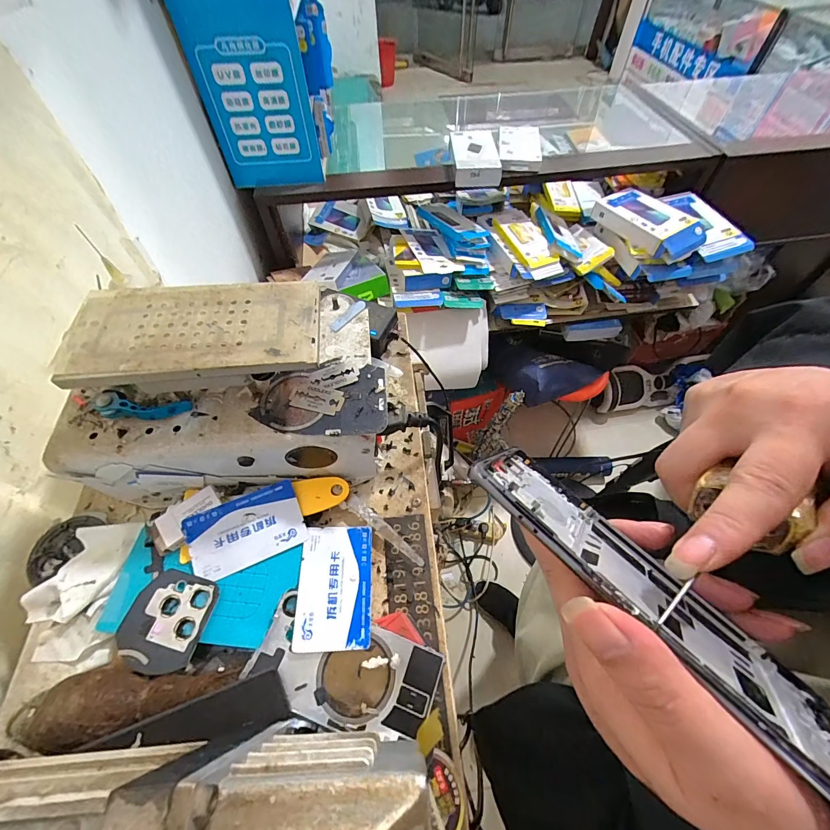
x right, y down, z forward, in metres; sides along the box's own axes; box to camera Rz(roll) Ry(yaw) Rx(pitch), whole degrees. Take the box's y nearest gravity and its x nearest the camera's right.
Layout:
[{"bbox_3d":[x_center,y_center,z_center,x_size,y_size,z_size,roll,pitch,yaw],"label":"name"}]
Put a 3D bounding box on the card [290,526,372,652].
[{"bbox_3d":[-0.061,0.128,0.282,0.053,0.004,0.085,4,56,-10],"label":"card"}]

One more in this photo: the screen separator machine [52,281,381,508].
[{"bbox_3d":[-0.148,-0.017,0.300,0.236,0.126,0.114,-6,57,-3],"label":"screen separator machine"}]

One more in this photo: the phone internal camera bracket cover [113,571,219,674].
[{"bbox_3d":[-0.178,0.146,0.264,0.058,0.004,0.061,9,58,6],"label":"phone internal camera bracket cover"}]

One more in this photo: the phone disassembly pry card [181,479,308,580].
[{"bbox_3d":[-0.134,0.089,0.294,0.084,0.004,0.054,-20,72,-13],"label":"phone disassembly pry card"}]

